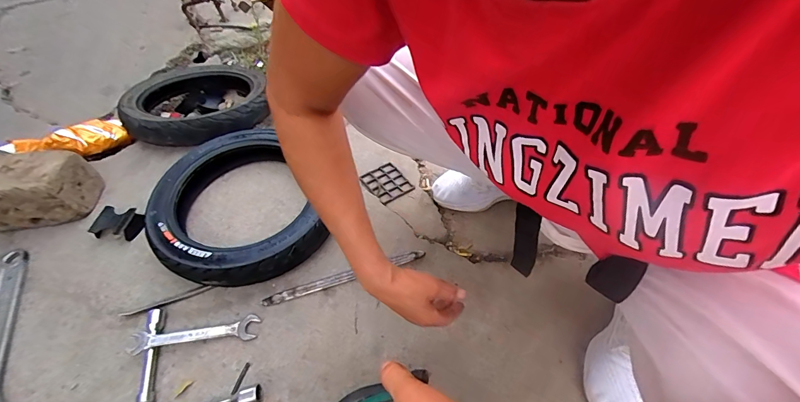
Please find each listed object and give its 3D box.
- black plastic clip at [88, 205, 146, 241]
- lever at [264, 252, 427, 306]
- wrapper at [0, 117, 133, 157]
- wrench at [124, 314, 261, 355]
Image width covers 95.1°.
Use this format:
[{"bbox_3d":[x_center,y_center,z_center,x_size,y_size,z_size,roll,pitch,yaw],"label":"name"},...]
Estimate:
[{"bbox_3d":[-0.526,0.043,0.686,0.084,0.025,0.060,6,58,9],"label":"black plastic clip"},{"bbox_3d":[-0.094,0.134,0.644,0.288,0.009,0.020,-17,56,-10],"label":"lever"},{"bbox_3d":[-0.712,-0.132,0.795,0.082,0.050,0.215,29,31,20],"label":"wrapper"},{"bbox_3d":[-0.320,0.212,0.576,0.183,0.010,0.039,-5,62,-16],"label":"wrench"}]

